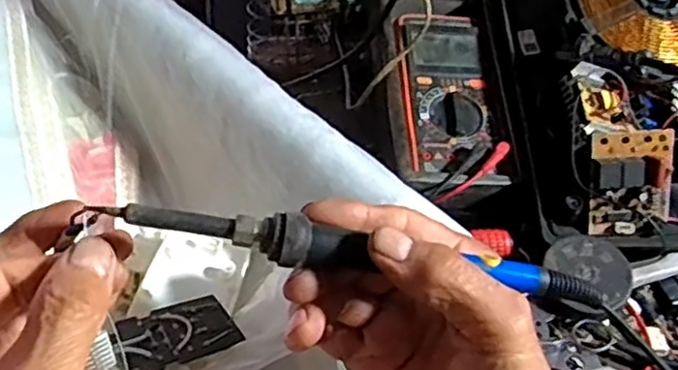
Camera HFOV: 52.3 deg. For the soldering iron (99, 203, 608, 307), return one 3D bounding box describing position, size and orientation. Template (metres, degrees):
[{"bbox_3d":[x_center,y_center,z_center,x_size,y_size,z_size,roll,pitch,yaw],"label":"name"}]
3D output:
[{"bbox_3d":[0.011,0.028,0.283,0.209,0.016,0.016,10,39,-10],"label":"soldering iron"}]

